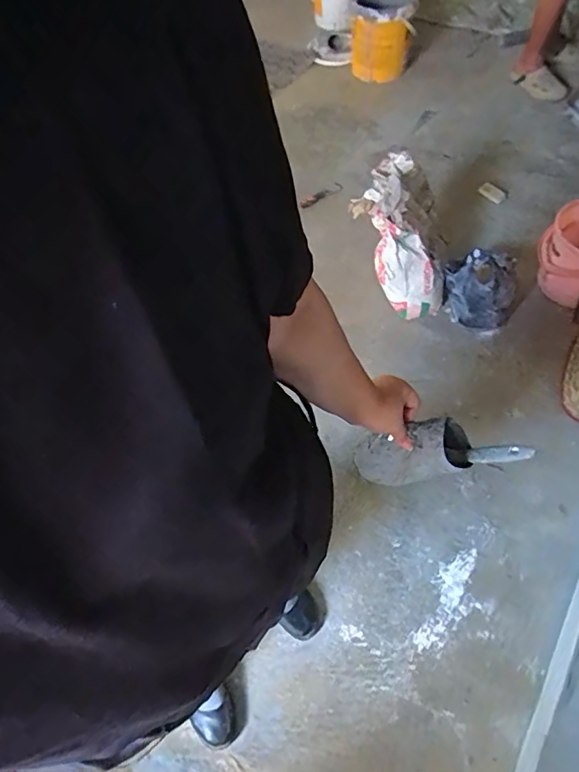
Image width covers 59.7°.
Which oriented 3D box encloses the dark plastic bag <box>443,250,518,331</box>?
[{"bbox_3d":[0.617,-0.330,1.643,0.224,0.178,0.230,17,61,13],"label":"dark plastic bag"}]

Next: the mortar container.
[{"bbox_3d":[0.173,0.103,0.733,0.154,0.081,0.074,-23,52,29],"label":"mortar container"}]

